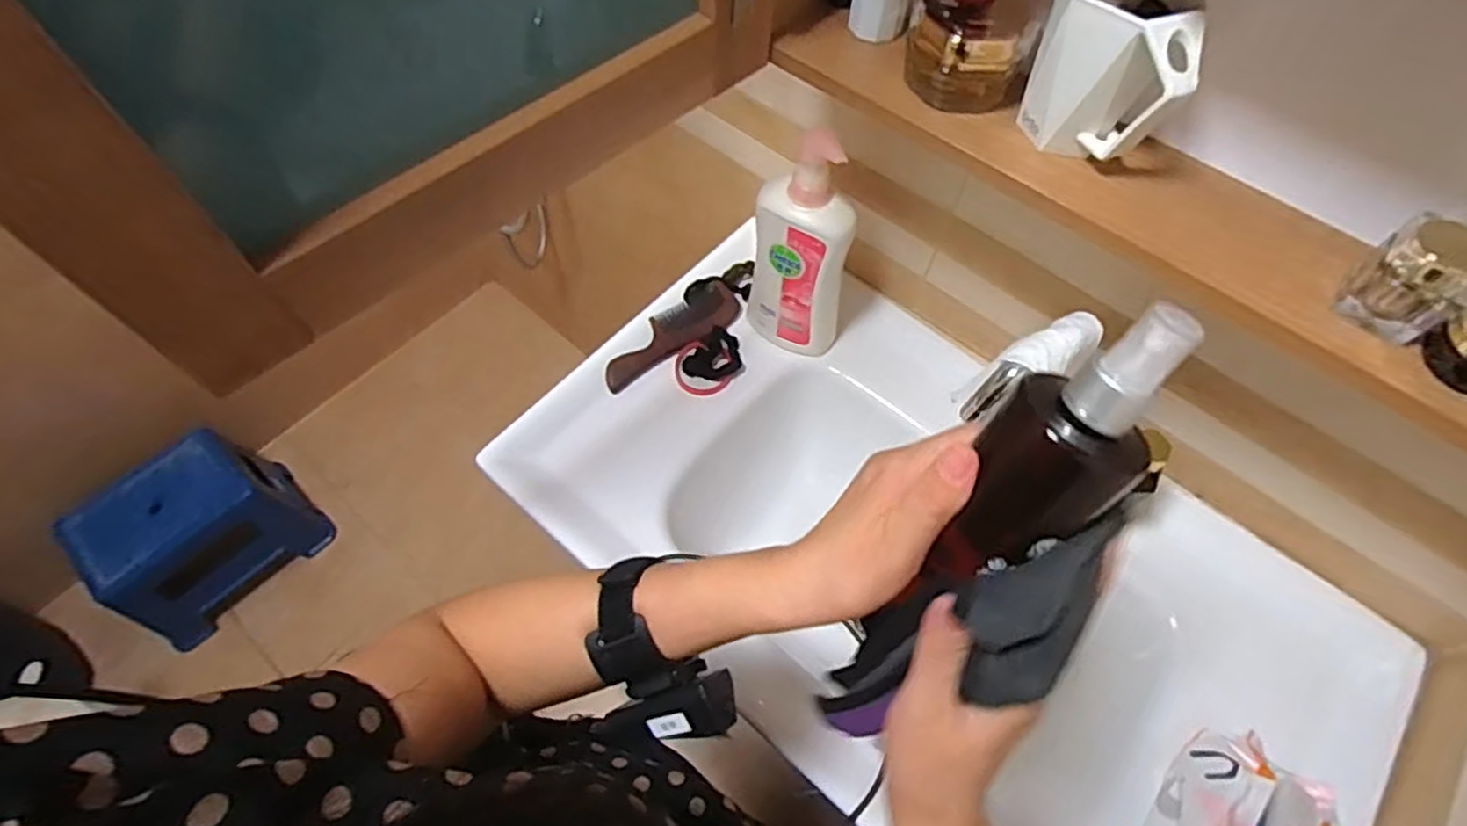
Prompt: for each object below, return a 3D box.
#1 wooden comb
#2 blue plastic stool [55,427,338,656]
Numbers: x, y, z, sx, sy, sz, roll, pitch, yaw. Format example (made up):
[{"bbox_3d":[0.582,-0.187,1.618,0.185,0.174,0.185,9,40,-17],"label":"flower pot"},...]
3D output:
[{"bbox_3d":[-0.070,-0.090,0.806,0.189,0.019,0.060,-35,68,-19],"label":"wooden comb"},{"bbox_3d":[-1.084,0.235,1.401,0.279,0.258,0.356,34,65,16],"label":"blue plastic stool"}]

